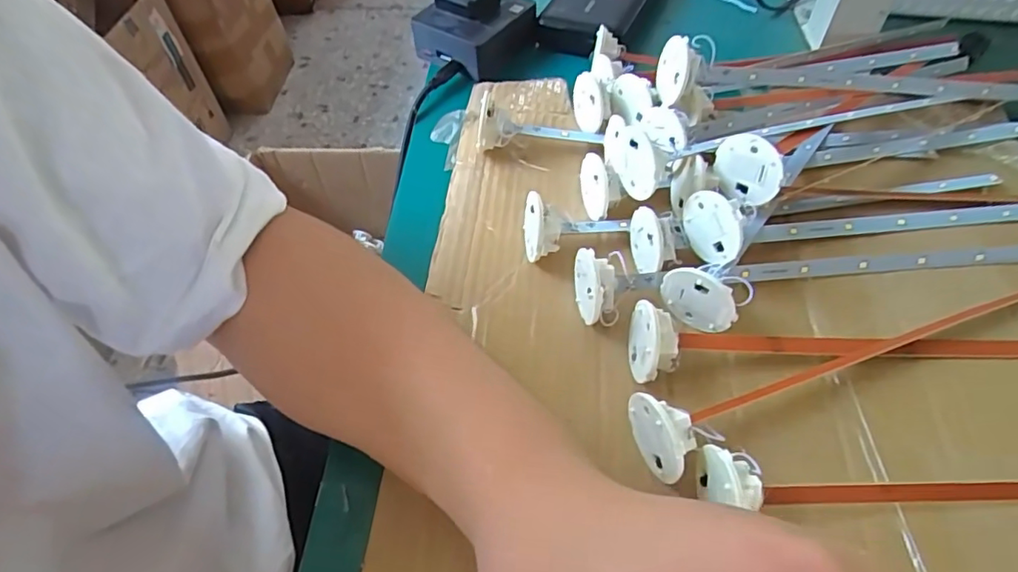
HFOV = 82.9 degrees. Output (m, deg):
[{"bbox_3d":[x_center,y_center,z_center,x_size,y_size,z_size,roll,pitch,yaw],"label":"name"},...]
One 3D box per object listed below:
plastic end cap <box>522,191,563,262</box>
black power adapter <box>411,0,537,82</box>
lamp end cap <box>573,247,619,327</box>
[{"bbox_3d":[0.019,-0.030,0.324,0.020,0.035,0.028,-1,53,1],"label":"plastic end cap"},{"bbox_3d":[-0.028,-0.206,0.453,0.079,0.041,0.073,28,59,21],"label":"black power adapter"},{"bbox_3d":[0.045,0.001,0.300,0.019,0.033,0.030,-1,53,1],"label":"lamp end cap"}]

